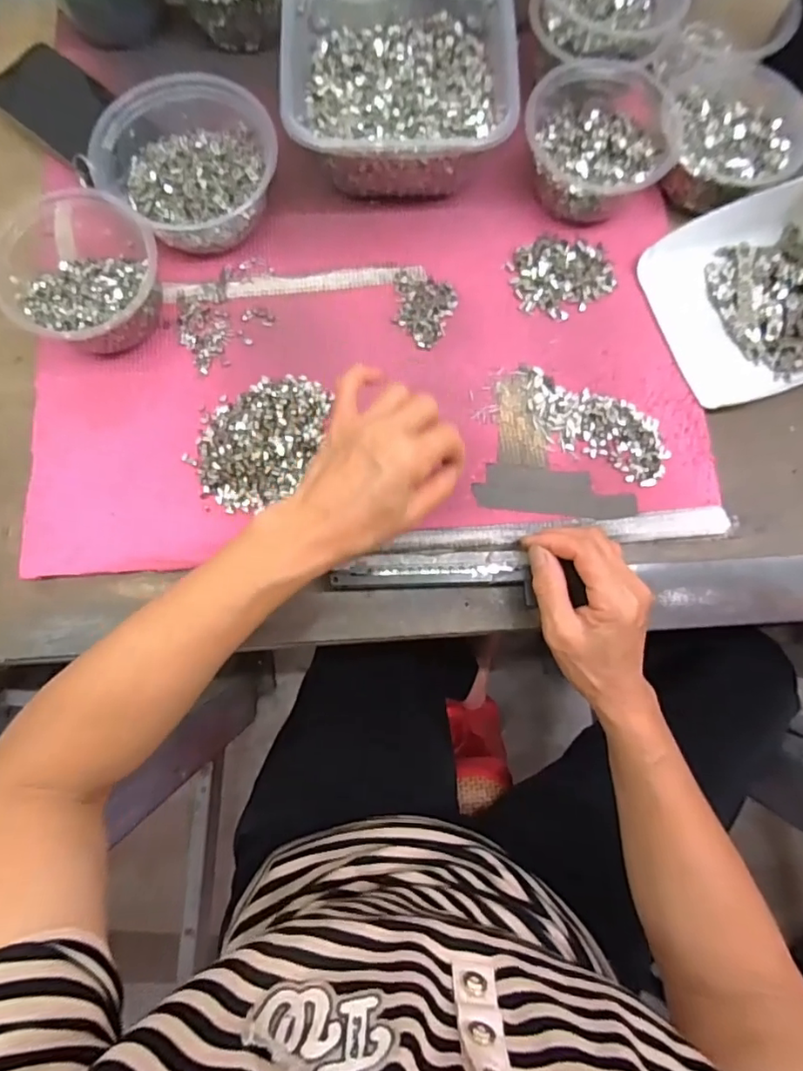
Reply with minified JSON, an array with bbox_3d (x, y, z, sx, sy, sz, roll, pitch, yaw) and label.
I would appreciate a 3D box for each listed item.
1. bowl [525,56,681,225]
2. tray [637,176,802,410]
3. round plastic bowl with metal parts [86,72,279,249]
[{"bbox_3d":[0.155,-0.315,0.446,0.112,0.054,0.112,0,78,-1],"label":"bowl"},{"bbox_3d":[0.303,-0.199,0.418,0.182,0.079,0.154,-21,80,-4],"label":"tray"},{"bbox_3d":[-0.168,-0.292,0.437,0.138,0.065,0.118,19,80,3],"label":"round plastic bowl with metal parts"}]

